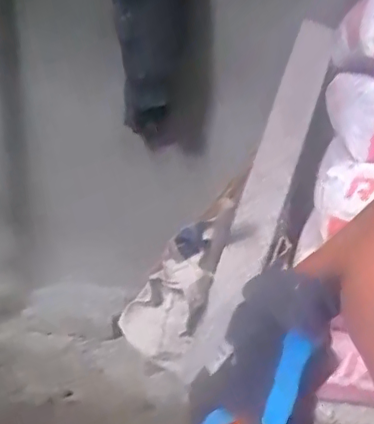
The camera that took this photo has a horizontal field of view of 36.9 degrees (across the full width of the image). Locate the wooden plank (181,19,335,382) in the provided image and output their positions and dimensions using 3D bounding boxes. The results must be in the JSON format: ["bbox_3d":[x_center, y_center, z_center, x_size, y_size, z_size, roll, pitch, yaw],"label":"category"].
[{"bbox_3d":[0.137,-0.025,1.011,0.079,0.657,0.032,21,-4,-10],"label":"wooden plank"}]

